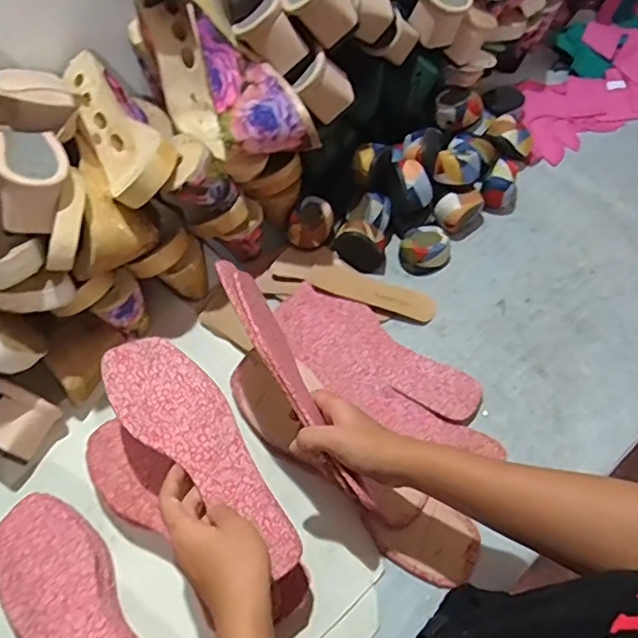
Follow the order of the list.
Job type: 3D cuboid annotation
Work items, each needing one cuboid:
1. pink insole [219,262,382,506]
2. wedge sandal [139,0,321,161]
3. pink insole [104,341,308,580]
[{"bbox_3d":[-0.019,0.053,0.529,0.013,0.092,0.239,-34,80,11],"label":"pink insole"},{"bbox_3d":[-0.100,-0.237,0.621,0.219,0.100,0.080,36,67,24],"label":"wedge sandal"},{"bbox_3d":[-0.094,0.105,0.509,0.235,0.005,0.077,42,58,14],"label":"pink insole"}]

